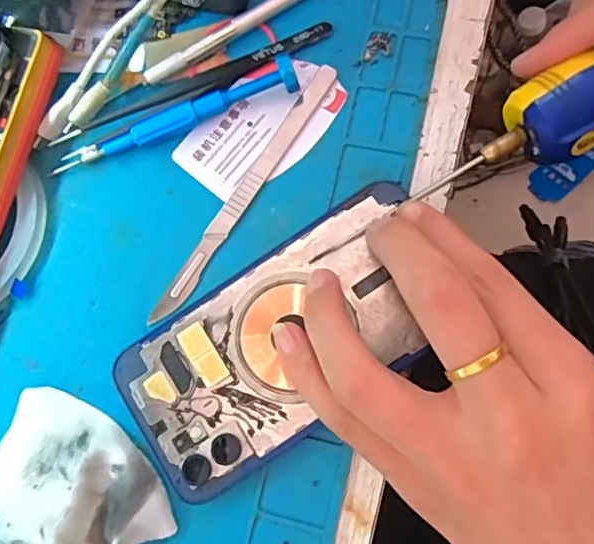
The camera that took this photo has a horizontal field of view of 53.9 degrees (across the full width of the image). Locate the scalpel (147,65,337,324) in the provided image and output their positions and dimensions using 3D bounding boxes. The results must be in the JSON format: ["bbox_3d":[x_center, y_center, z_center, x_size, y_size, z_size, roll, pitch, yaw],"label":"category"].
[{"bbox_3d":[-0.022,-0.035,0.255,0.010,0.007,0.133,32,83,13],"label":"scalpel"}]

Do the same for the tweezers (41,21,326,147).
[{"bbox_3d":[-0.045,-0.084,0.262,0.132,0.004,0.011,-26,76,1],"label":"tweezers"}]

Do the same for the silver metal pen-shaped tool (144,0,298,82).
[{"bbox_3d":[-0.020,-0.117,0.269,0.110,0.011,0.007,-30,81,-6],"label":"silver metal pen-shaped tool"}]

